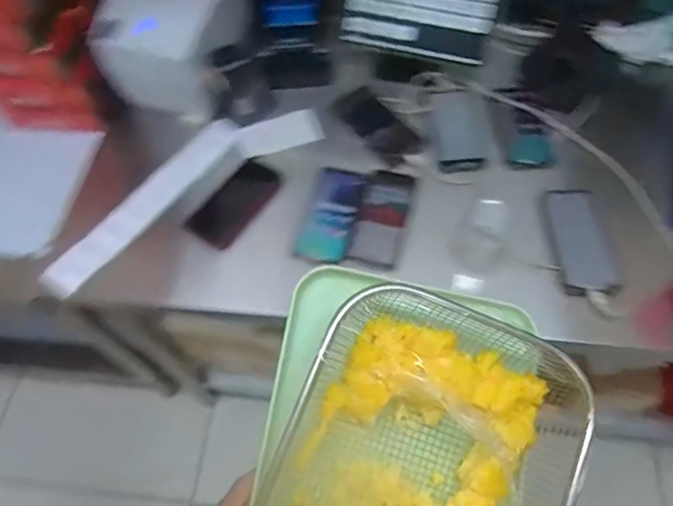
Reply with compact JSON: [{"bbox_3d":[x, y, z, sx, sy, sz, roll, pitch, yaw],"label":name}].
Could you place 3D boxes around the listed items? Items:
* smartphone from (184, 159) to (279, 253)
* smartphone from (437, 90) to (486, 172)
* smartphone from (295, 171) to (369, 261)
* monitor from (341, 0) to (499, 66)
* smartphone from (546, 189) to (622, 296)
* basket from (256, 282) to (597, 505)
[{"bbox_3d":[-0.161,-0.078,0.822,0.072,0.010,0.151,40,79,-2],"label":"smartphone"},{"bbox_3d":[0.212,-0.207,0.873,0.080,0.015,0.168,7,64,2],"label":"smartphone"},{"bbox_3d":[-0.006,-0.060,0.788,0.073,0.012,0.162,18,64,0],"label":"smartphone"},{"bbox_3d":[0.142,-0.415,0.891,0.251,0.129,0.021,14,15,9],"label":"monitor"},{"bbox_3d":[0.357,-0.019,0.752,0.073,0.013,0.170,-8,65,16],"label":"smartphone"},{"bbox_3d":[0.058,0.189,0.388,0.208,0.079,0.300,23,79,8],"label":"basket"}]

